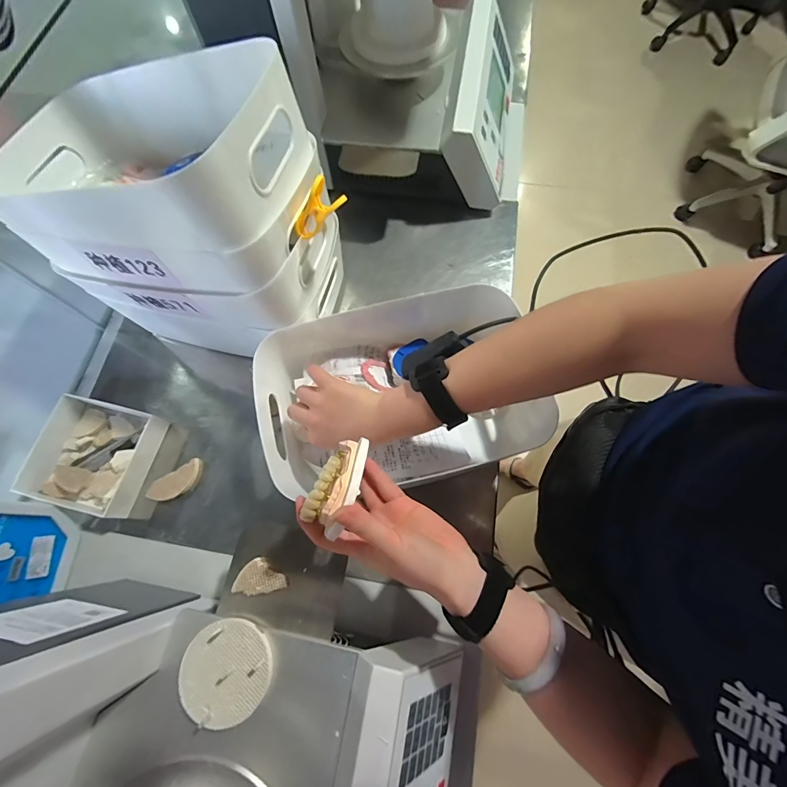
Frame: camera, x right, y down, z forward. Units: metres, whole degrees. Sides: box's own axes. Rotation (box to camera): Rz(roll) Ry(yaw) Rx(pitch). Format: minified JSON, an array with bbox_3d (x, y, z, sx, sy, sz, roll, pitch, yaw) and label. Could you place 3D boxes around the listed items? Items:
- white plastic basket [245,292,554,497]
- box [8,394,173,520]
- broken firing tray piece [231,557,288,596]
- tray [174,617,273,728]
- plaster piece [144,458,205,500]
[{"bbox_3d":[0.006,0.002,0.467,0.307,0.115,0.188,-13,71,-3],"label":"white plastic basket"},{"bbox_3d":[-0.395,0.079,0.507,0.159,0.037,0.134,12,71,6],"label":"box"},{"bbox_3d":[-0.126,0.171,0.361,0.048,0.008,0.029,-9,71,-2],"label":"broken firing tray piece"},{"bbox_3d":[-0.146,0.241,0.334,0.074,0.010,0.076,0,70,1],"label":"tray"},{"bbox_3d":[-0.284,0.117,0.504,0.071,0.012,0.033,-32,73,-9],"label":"plaster piece"}]

